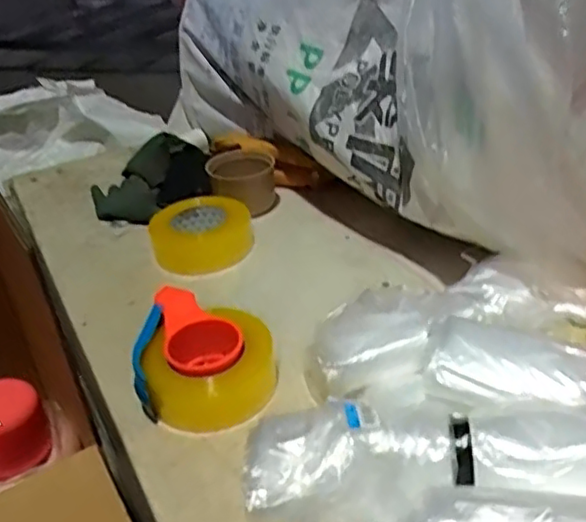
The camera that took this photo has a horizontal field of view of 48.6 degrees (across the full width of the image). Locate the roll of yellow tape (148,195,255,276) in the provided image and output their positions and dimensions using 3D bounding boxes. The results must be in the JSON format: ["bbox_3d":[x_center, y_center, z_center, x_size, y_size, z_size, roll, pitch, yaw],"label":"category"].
[{"bbox_3d":[-0.128,-0.038,0.910,0.135,0.058,0.135,-4,33,3],"label":"roll of yellow tape"}]

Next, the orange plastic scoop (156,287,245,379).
[{"bbox_3d":[-0.105,0.069,0.669,0.069,0.024,0.133,-20,35,-20],"label":"orange plastic scoop"}]

